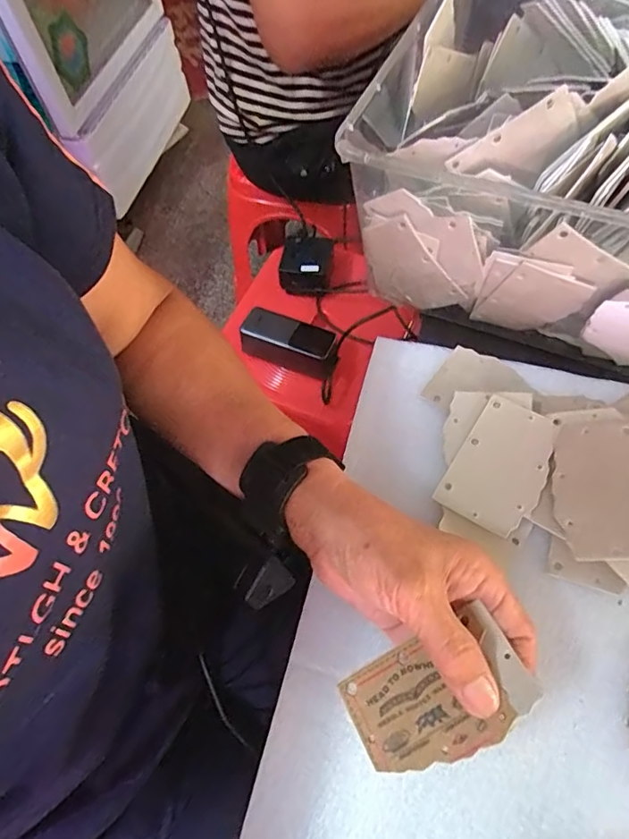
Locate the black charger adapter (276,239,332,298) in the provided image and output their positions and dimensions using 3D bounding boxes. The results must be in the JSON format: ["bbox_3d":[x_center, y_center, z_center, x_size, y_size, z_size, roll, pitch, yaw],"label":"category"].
[{"bbox_3d":[-0.010,-0.238,0.789,0.077,0.047,0.086,10,63,9],"label":"black charger adapter"}]

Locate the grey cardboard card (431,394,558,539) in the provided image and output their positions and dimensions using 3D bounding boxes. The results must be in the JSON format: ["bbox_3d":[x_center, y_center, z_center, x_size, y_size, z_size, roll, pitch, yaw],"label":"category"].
[{"bbox_3d":[0.121,0.029,0.332,0.054,0.004,0.084,28,75,25],"label":"grey cardboard card"}]

